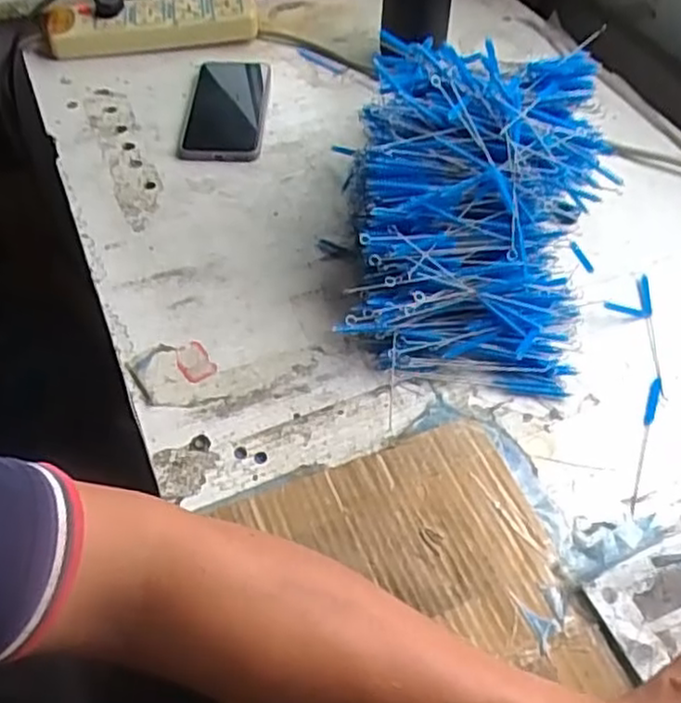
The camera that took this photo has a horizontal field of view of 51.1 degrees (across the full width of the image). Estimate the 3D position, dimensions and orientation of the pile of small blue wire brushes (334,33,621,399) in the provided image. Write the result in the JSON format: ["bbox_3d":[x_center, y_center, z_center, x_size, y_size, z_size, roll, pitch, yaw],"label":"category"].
[{"bbox_3d":[0.103,-0.115,0.548,0.185,0.134,0.256,6,50,3],"label":"pile of small blue wire brushes"}]

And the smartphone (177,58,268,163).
[{"bbox_3d":[-0.115,-0.250,0.718,0.080,0.008,0.158,1,50,-2],"label":"smartphone"}]

